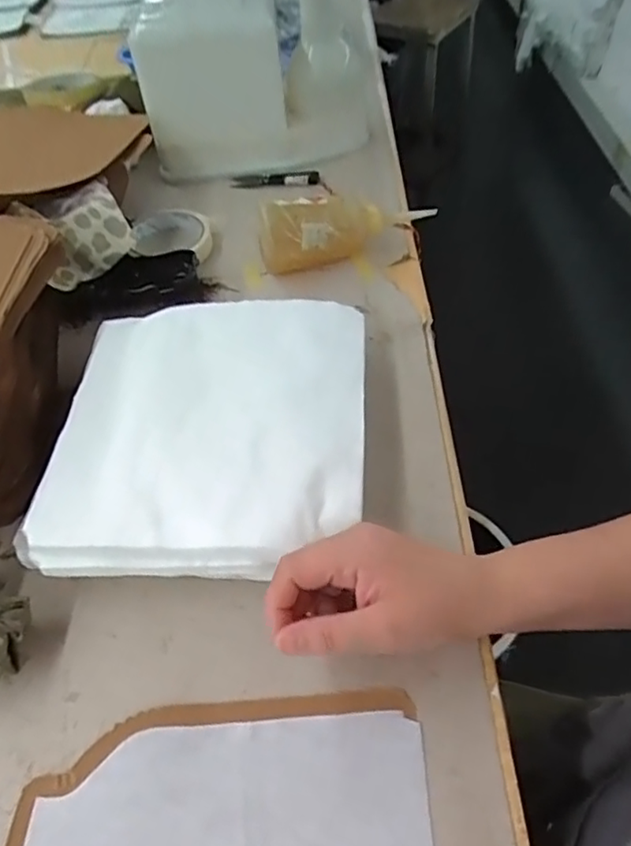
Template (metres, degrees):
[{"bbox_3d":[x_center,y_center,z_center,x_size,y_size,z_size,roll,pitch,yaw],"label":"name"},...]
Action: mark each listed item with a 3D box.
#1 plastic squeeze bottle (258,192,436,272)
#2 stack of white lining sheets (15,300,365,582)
[{"bbox_3d":[0.026,-0.188,0.591,0.161,0.061,0.050,-17,52,-10],"label":"plastic squeeze bottle"},{"bbox_3d":[-0.072,0.000,0.442,0.207,0.048,0.222,0,51,4],"label":"stack of white lining sheets"}]

